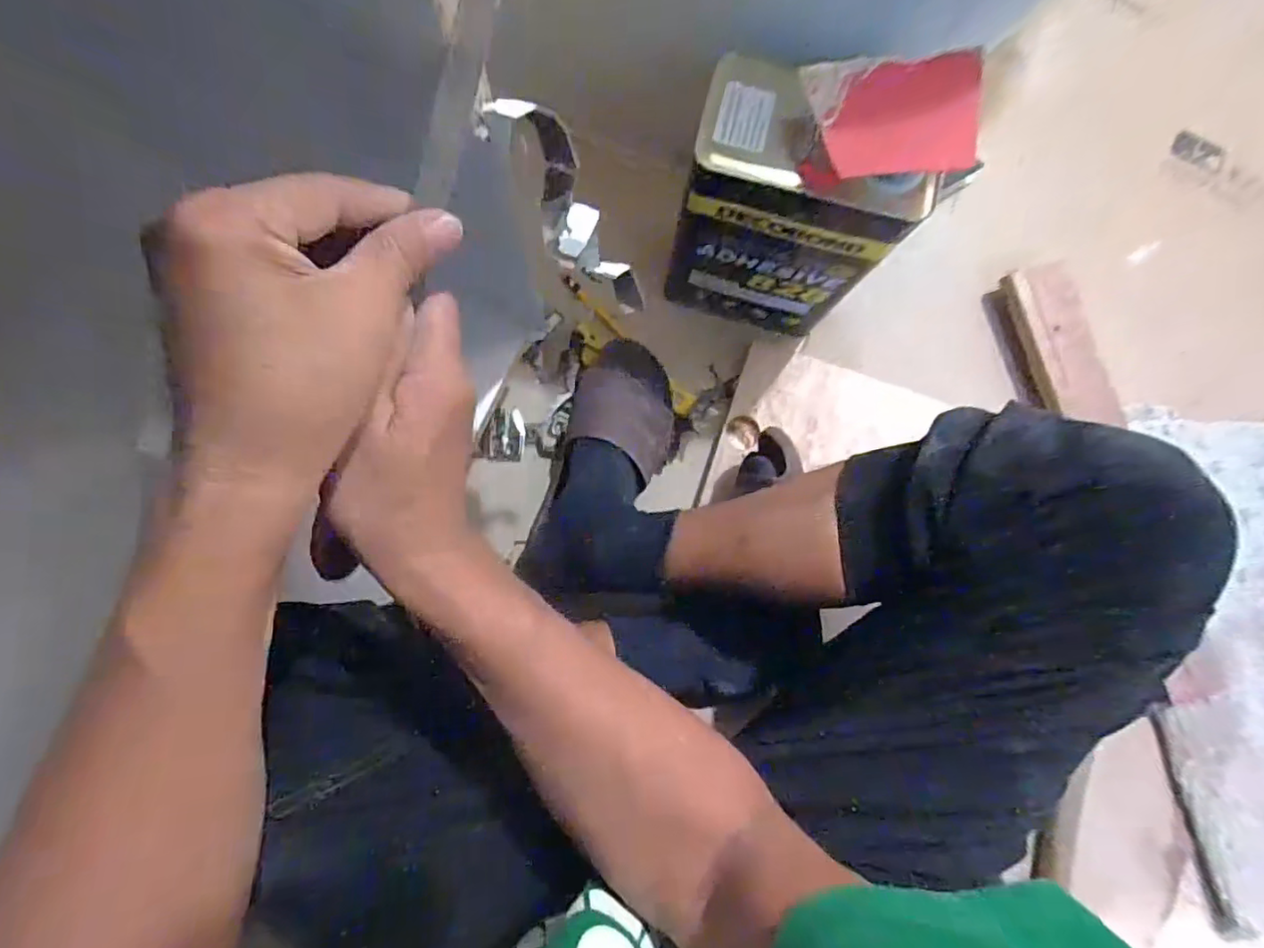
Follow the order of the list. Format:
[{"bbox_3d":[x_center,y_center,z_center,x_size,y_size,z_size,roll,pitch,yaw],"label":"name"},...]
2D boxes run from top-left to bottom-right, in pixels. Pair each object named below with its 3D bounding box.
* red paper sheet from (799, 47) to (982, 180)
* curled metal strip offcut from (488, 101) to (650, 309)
[{"bbox_3d":[0.161,-0.221,0.367,0.100,0.005,0.075,-1,83,7],"label":"red paper sheet"},{"bbox_3d":[-0.032,-0.133,0.314,0.033,0.138,0.024,-45,52,-7],"label":"curled metal strip offcut"}]

